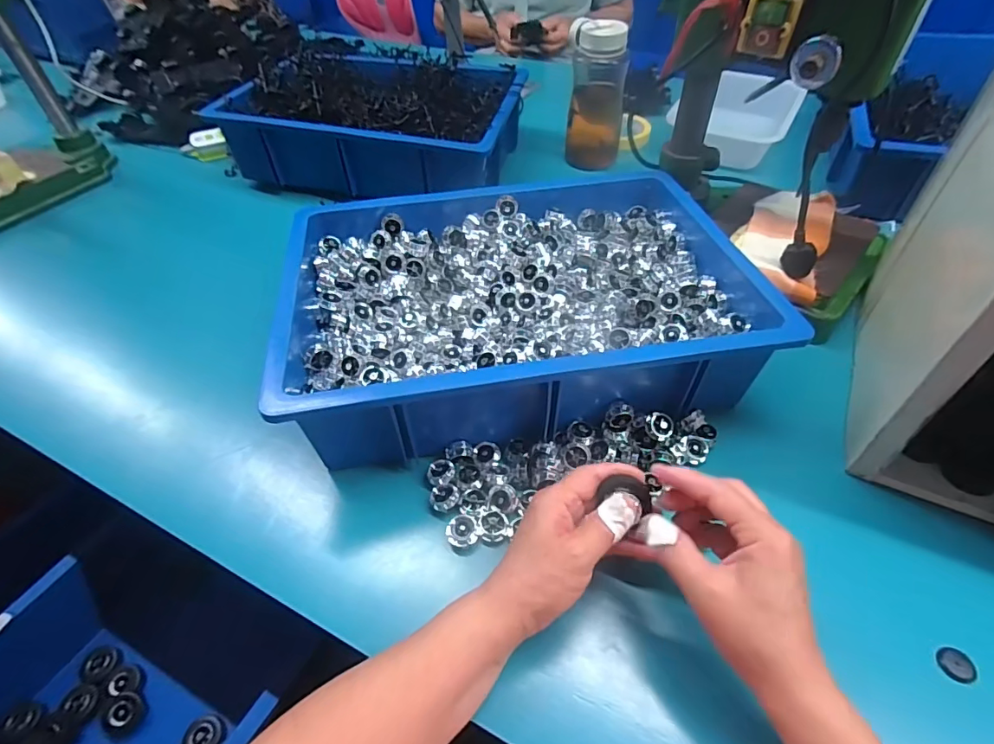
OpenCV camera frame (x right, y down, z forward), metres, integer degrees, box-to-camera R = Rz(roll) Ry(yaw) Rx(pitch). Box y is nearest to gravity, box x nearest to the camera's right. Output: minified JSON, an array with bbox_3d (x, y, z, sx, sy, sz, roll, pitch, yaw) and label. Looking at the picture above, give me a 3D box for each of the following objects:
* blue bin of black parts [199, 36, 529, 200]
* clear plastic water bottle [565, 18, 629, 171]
[{"bbox_3d":[-0.186,-0.422,0.805,0.427,0.119,0.317,8,50,10],"label":"blue bin of black parts"},{"bbox_3d":[0.156,-0.426,0.774,0.085,0.194,0.070,7,50,10],"label":"clear plastic water bottle"}]

